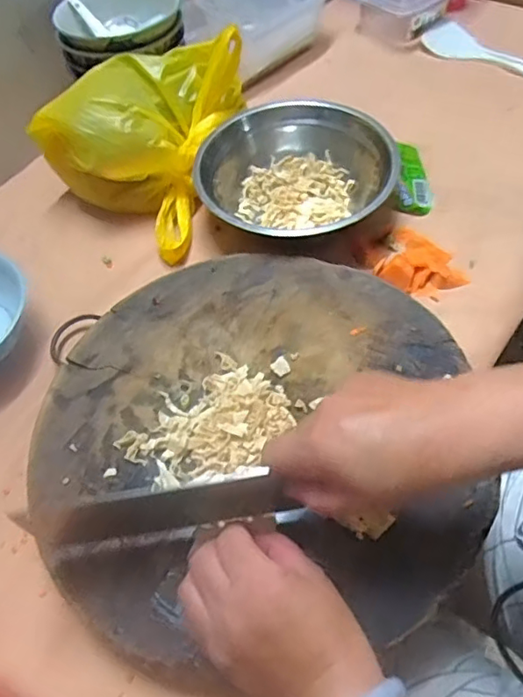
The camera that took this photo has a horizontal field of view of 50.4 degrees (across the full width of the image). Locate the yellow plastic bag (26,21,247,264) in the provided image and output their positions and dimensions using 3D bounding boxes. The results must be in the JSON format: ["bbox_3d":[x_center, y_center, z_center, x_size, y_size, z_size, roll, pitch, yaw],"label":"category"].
[{"bbox_3d":[-0.138,-0.243,0.624,0.177,0.115,0.230,15,60,14],"label":"yellow plastic bag"}]

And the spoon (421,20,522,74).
[{"bbox_3d":[0.310,-0.403,0.757,0.180,0.021,0.045,33,66,23],"label":"spoon"}]

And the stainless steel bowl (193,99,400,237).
[{"bbox_3d":[0.037,-0.179,0.596,0.174,0.078,0.200,29,64,21],"label":"stainless steel bowl"}]

